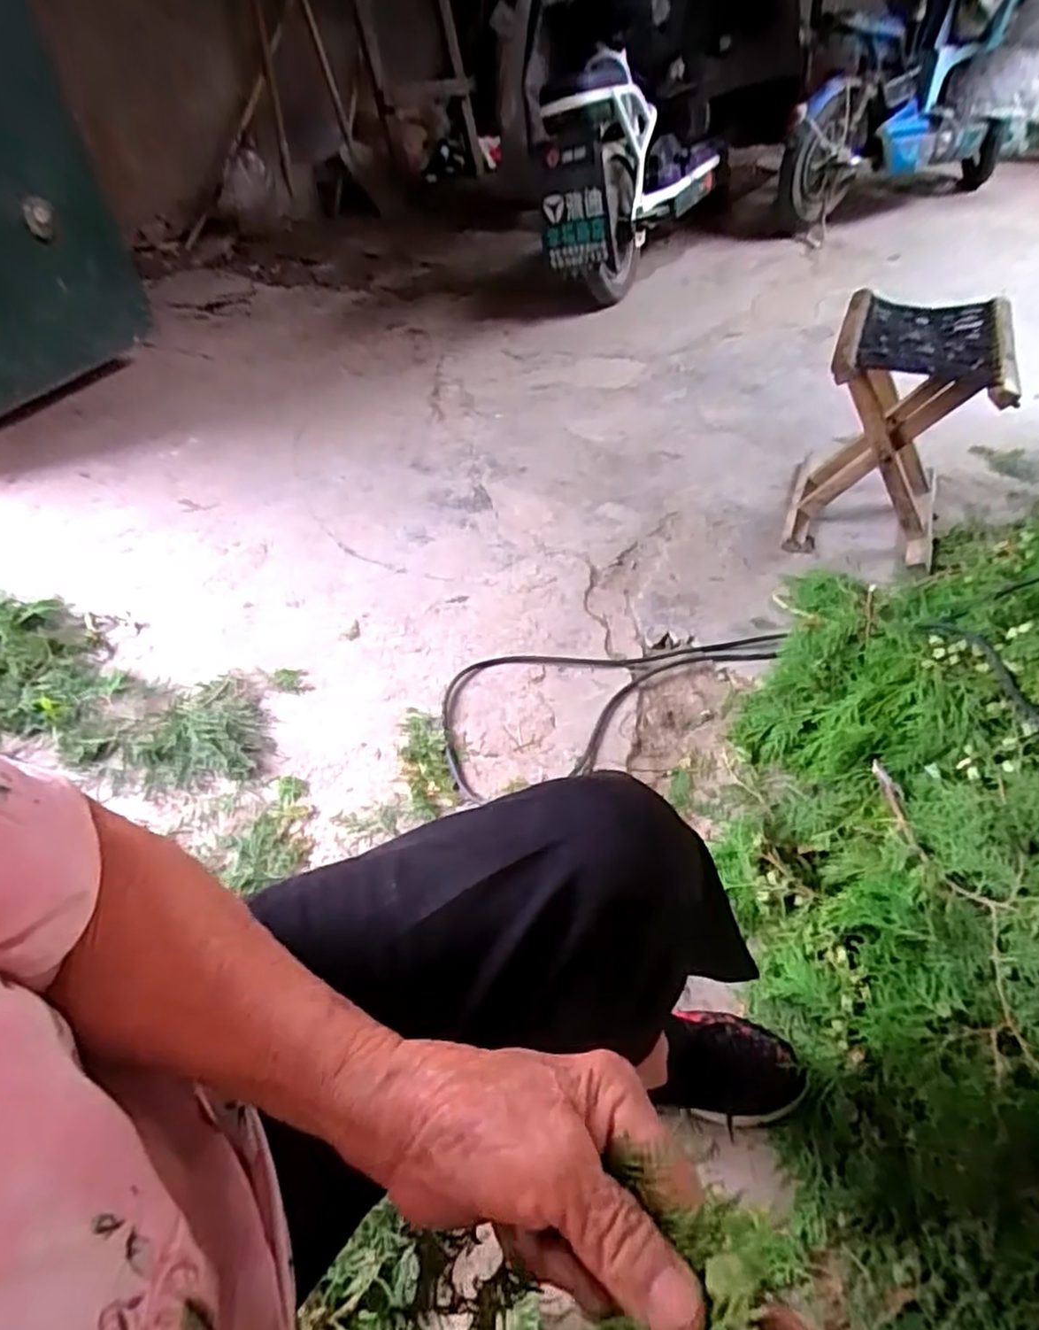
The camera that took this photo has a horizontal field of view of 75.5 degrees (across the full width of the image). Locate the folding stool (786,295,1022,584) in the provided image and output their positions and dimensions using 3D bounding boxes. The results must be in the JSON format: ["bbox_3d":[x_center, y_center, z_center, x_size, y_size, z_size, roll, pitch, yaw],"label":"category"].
[{"bbox_3d":[0.632,-0.390,1.145,0.245,0.330,0.317,17,52,17],"label":"folding stool"}]

